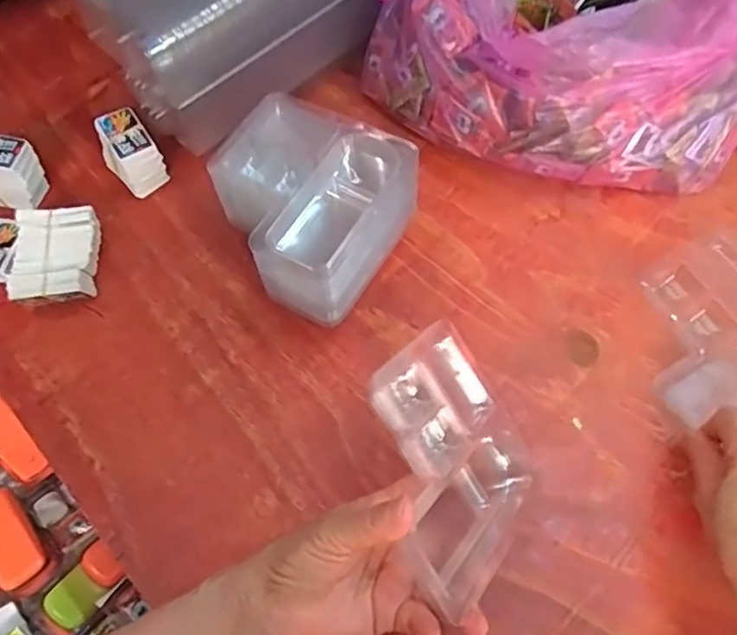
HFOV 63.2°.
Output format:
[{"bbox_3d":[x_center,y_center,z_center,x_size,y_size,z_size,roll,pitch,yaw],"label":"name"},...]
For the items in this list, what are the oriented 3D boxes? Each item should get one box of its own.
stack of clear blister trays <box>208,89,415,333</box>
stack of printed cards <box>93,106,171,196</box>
[{"bbox_3d":[-0.049,-0.079,0.436,0.132,0.098,0.125,30,67,16],"label":"stack of clear blister trays"},{"bbox_3d":[-0.195,-0.134,0.493,0.039,0.050,0.053,-33,66,-15],"label":"stack of printed cards"}]

